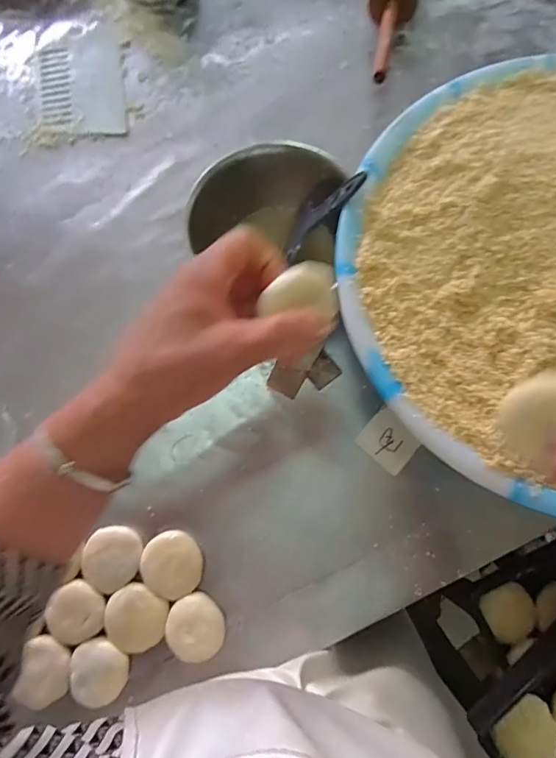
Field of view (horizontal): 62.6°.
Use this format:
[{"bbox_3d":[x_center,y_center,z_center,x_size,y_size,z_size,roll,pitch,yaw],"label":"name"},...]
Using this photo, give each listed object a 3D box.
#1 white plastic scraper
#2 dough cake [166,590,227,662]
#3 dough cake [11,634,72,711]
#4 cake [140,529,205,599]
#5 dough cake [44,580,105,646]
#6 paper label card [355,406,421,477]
[{"bbox_3d":[-0.253,-0.383,0.589,0.107,0.004,0.156,-8,77,-1],"label":"white plastic scraper"},{"bbox_3d":[-0.078,0.234,0.430,0.051,0.027,0.056,0,77,1],"label":"dough cake"},{"bbox_3d":[-0.213,0.270,0.419,0.041,0.015,0.056,14,78,4],"label":"dough cake"},{"bbox_3d":[-0.102,0.180,0.445,0.058,0.021,0.058,0,77,1],"label":"cake"},{"bbox_3d":[-0.190,0.222,0.431,0.050,0.013,0.053,35,81,8],"label":"dough cake"},{"bbox_3d":[0.116,0.064,0.474,0.054,0.004,0.049,42,83,14],"label":"paper label card"}]

